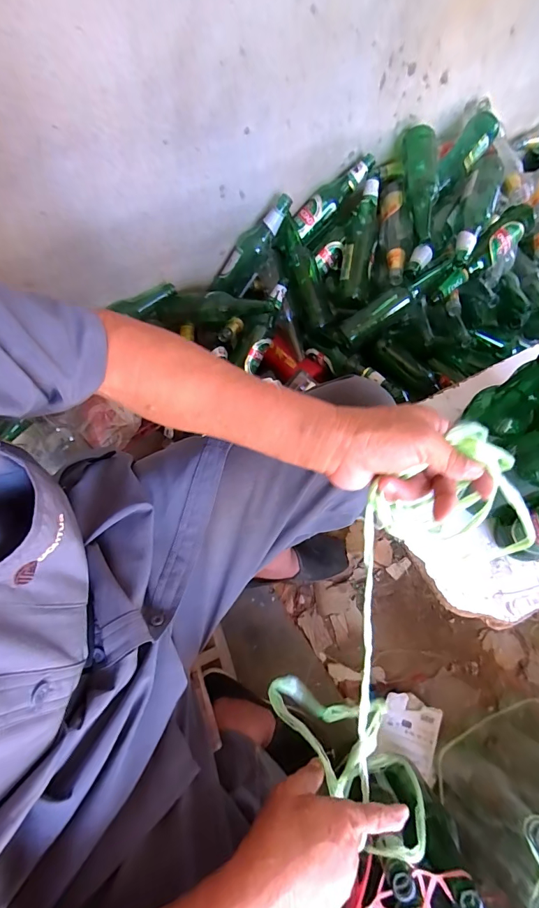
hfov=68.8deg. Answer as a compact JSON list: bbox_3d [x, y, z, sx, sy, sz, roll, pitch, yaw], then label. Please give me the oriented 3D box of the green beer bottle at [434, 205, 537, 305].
[{"bbox_3d":[0.438,-0.409,0.812,0.267,0.062,0.059,-43,73,-1],"label":"green beer bottle"}]

